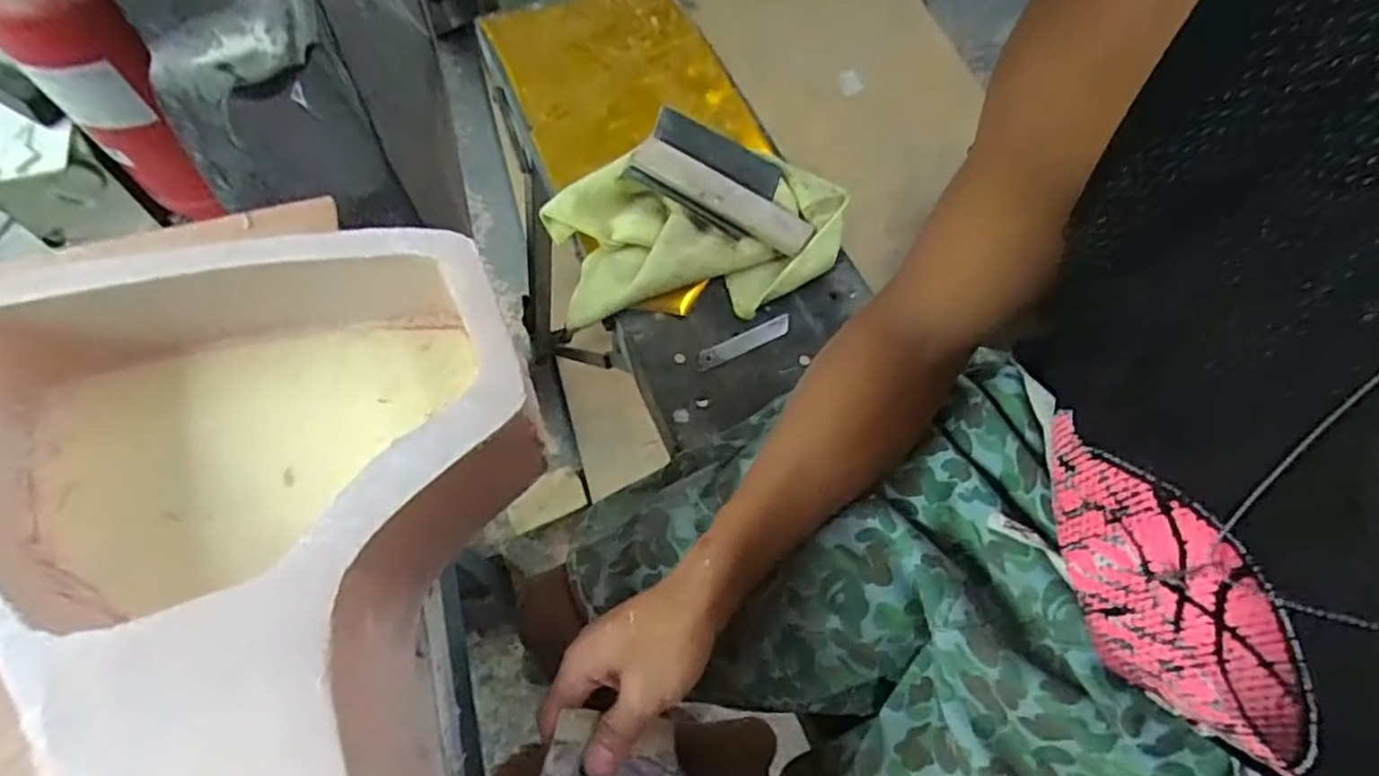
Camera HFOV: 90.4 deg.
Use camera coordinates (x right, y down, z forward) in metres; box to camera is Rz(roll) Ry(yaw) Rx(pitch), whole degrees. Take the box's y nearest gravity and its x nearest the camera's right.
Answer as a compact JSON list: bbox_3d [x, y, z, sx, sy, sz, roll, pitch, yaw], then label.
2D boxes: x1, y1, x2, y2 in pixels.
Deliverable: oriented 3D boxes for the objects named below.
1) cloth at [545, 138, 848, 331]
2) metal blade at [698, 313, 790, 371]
[{"bbox_3d":[0.007,-0.156,0.694,0.301,0.043,0.173,-2,64,-2],"label":"cloth"},{"bbox_3d":[0.053,-0.045,0.660,0.100,0.005,0.018,-25,83,-11],"label":"metal blade"}]

